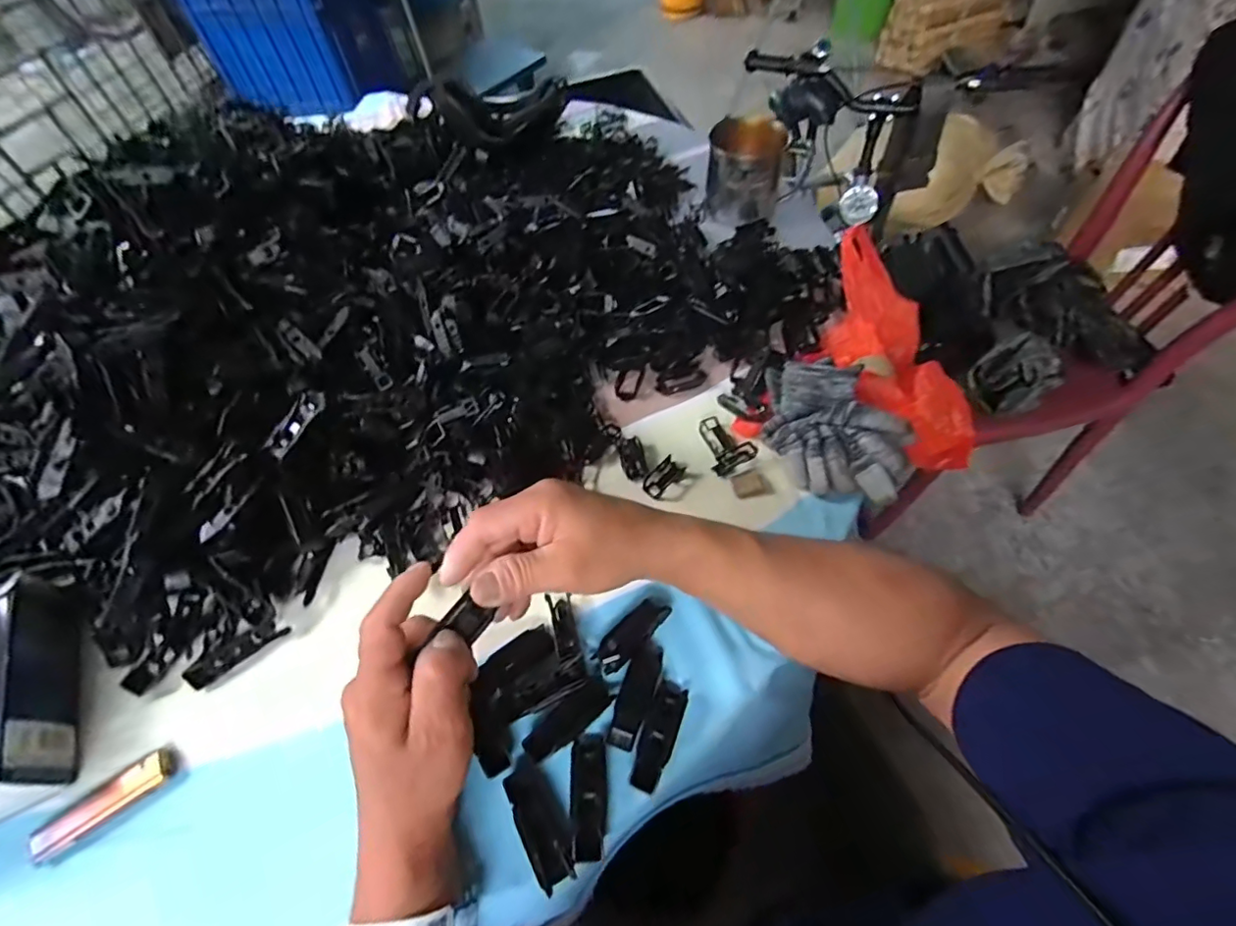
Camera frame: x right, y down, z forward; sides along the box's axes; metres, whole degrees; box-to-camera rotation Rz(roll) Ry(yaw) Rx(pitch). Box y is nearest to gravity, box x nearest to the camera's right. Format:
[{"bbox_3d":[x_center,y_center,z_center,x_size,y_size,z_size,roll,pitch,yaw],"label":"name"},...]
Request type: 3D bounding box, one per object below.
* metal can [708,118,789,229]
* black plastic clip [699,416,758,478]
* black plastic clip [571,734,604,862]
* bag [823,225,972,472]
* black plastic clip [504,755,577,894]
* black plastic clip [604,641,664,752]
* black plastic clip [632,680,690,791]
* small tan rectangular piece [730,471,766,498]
[{"bbox_3d":[0.150,-0.349,0.654,0.083,0.094,0.083,-1,56,2],"label":"metal can"},{"bbox_3d":[0.089,-0.019,0.476,0.040,0.016,0.054,-30,60,-16],"label":"black plastic clip"},{"bbox_3d":[-0.019,0.206,0.340,0.019,0.005,0.067,-2,56,2],"label":"black plastic clip"},{"bbox_3d":[0.250,-0.109,0.510,0.093,0.073,0.231,-3,56,1],"label":"bag"},{"bbox_3d":[-0.048,0.217,0.334,0.027,0.011,0.070,-27,59,-14],"label":"black plastic clip"},{"bbox_3d":[0.012,0.157,0.375,0.023,0.009,0.071,18,59,14],"label":"black plastic clip"},{"bbox_3d":[0.027,0.178,0.358,0.022,0.010,0.066,17,59,14],"label":"black plastic clip"},{"bbox_3d":[0.110,0.018,0.458,0.025,0.007,0.020,-12,57,-5],"label":"small tan rectangular piece"}]

